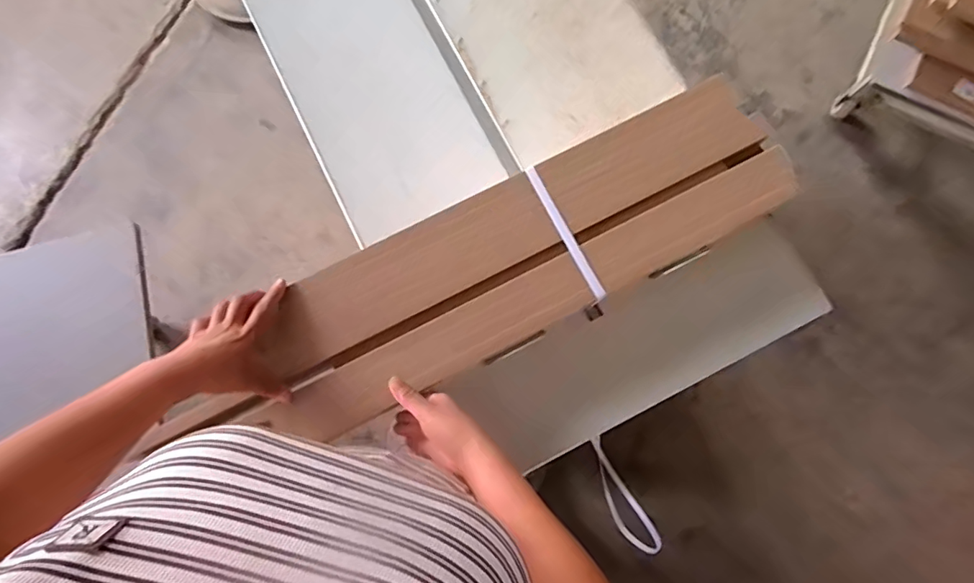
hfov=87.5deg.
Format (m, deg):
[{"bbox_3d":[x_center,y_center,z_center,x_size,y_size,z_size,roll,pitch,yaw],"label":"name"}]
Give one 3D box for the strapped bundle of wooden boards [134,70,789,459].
[{"bbox_3d":[0.011,-0.020,0.680,0.805,0.075,0.199,-27,80,-6],"label":"strapped bundle of wooden boards"}]

